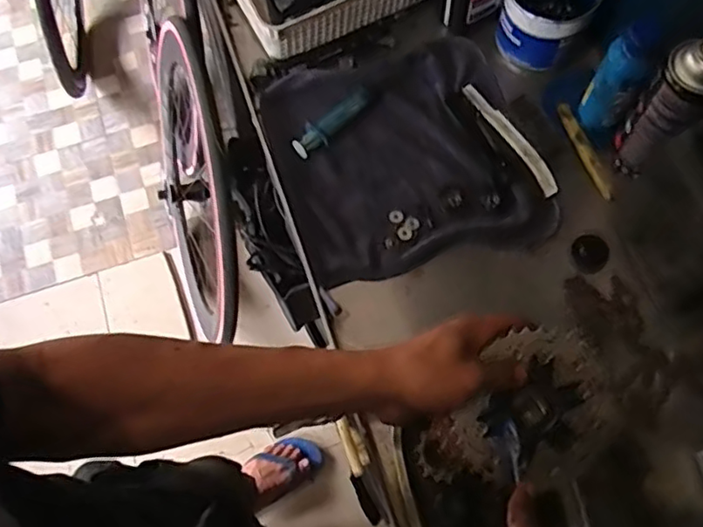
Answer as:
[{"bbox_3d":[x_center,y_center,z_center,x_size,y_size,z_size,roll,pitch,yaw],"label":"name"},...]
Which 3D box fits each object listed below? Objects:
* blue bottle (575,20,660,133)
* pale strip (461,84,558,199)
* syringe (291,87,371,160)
[{"bbox_3d":[0.278,-0.191,0.628,0.051,0.131,0.054,38,74,14],"label":"blue bottle"},{"bbox_3d":[0.183,-0.144,0.699,0.025,0.008,0.165,-29,71,-10],"label":"pale strip"},{"bbox_3d":[-0.021,-0.163,0.698,0.027,0.023,0.117,40,74,15],"label":"syringe"}]

